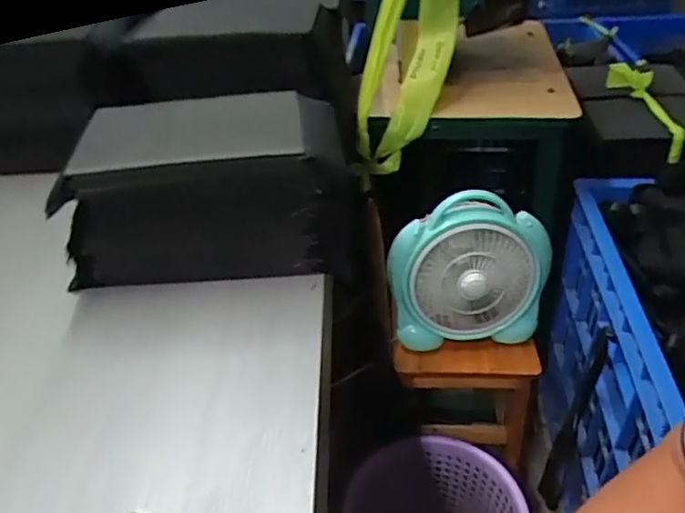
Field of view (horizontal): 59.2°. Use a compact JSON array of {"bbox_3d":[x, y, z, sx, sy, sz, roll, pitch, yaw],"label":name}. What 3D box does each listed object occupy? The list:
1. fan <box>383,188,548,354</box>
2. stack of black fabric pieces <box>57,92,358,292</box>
[{"bbox_3d":[0.189,0.015,0.916,0.239,0.249,0.092,-2,24,-1],"label":"fan"},{"bbox_3d":[-0.139,-0.085,0.657,0.268,0.138,0.189,-4,37,-1],"label":"stack of black fabric pieces"}]

